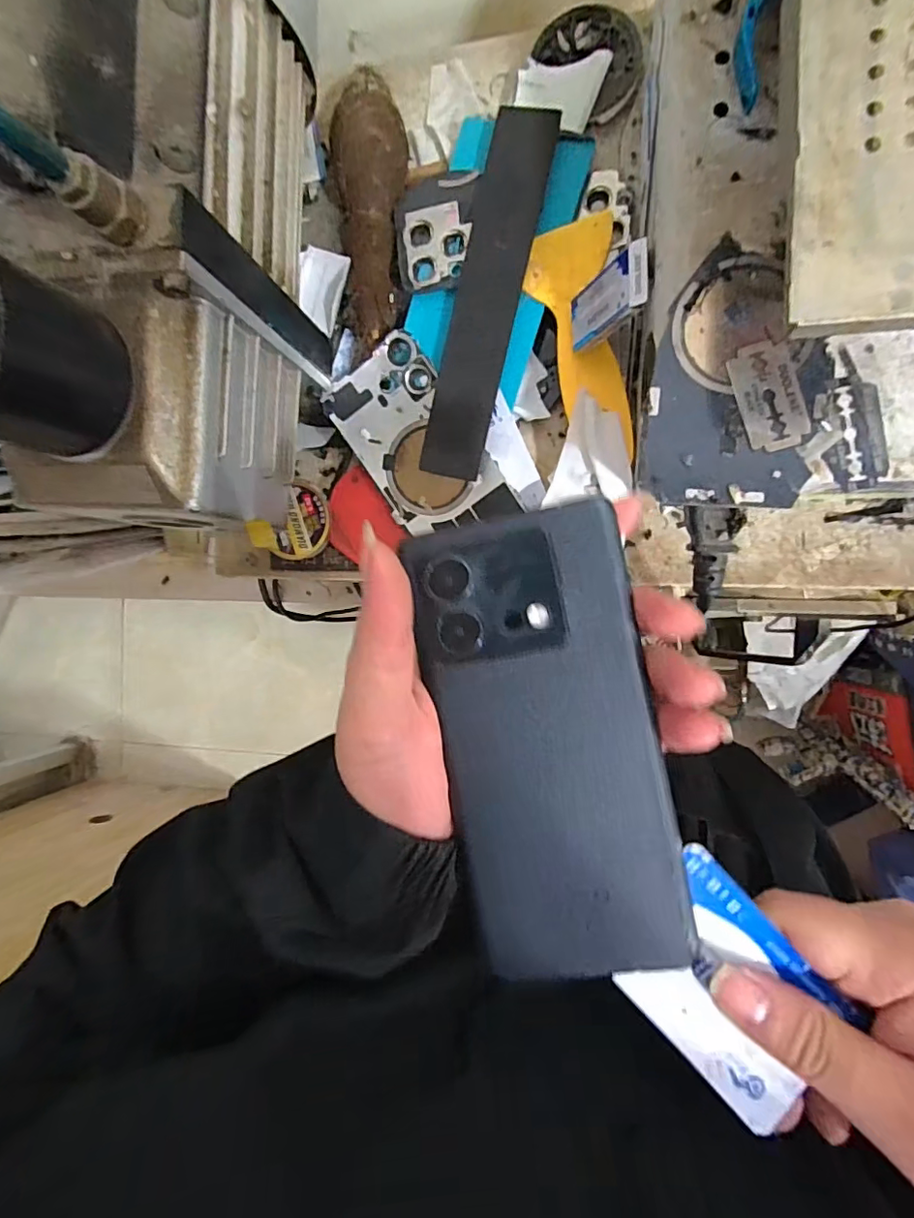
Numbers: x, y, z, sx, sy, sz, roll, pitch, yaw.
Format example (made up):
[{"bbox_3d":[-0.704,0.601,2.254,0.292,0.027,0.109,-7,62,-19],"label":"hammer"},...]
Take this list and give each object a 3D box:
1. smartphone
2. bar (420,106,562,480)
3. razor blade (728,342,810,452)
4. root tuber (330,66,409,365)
[{"bbox_3d":[0.032,0.049,0.188,0.072,0.006,0.161,-11,94,10],"label":"smartphone"},{"bbox_3d":[0.016,-0.165,0.289,0.035,0.011,0.187,14,93,9],"label":"bar"},{"bbox_3d":[0.122,-0.083,0.211,0.022,0.004,0.042,-15,88,9],"label":"razor blade"},{"bbox_3d":[-0.050,-0.215,0.298,0.034,0.030,0.139,5,92,9],"label":"root tuber"}]

